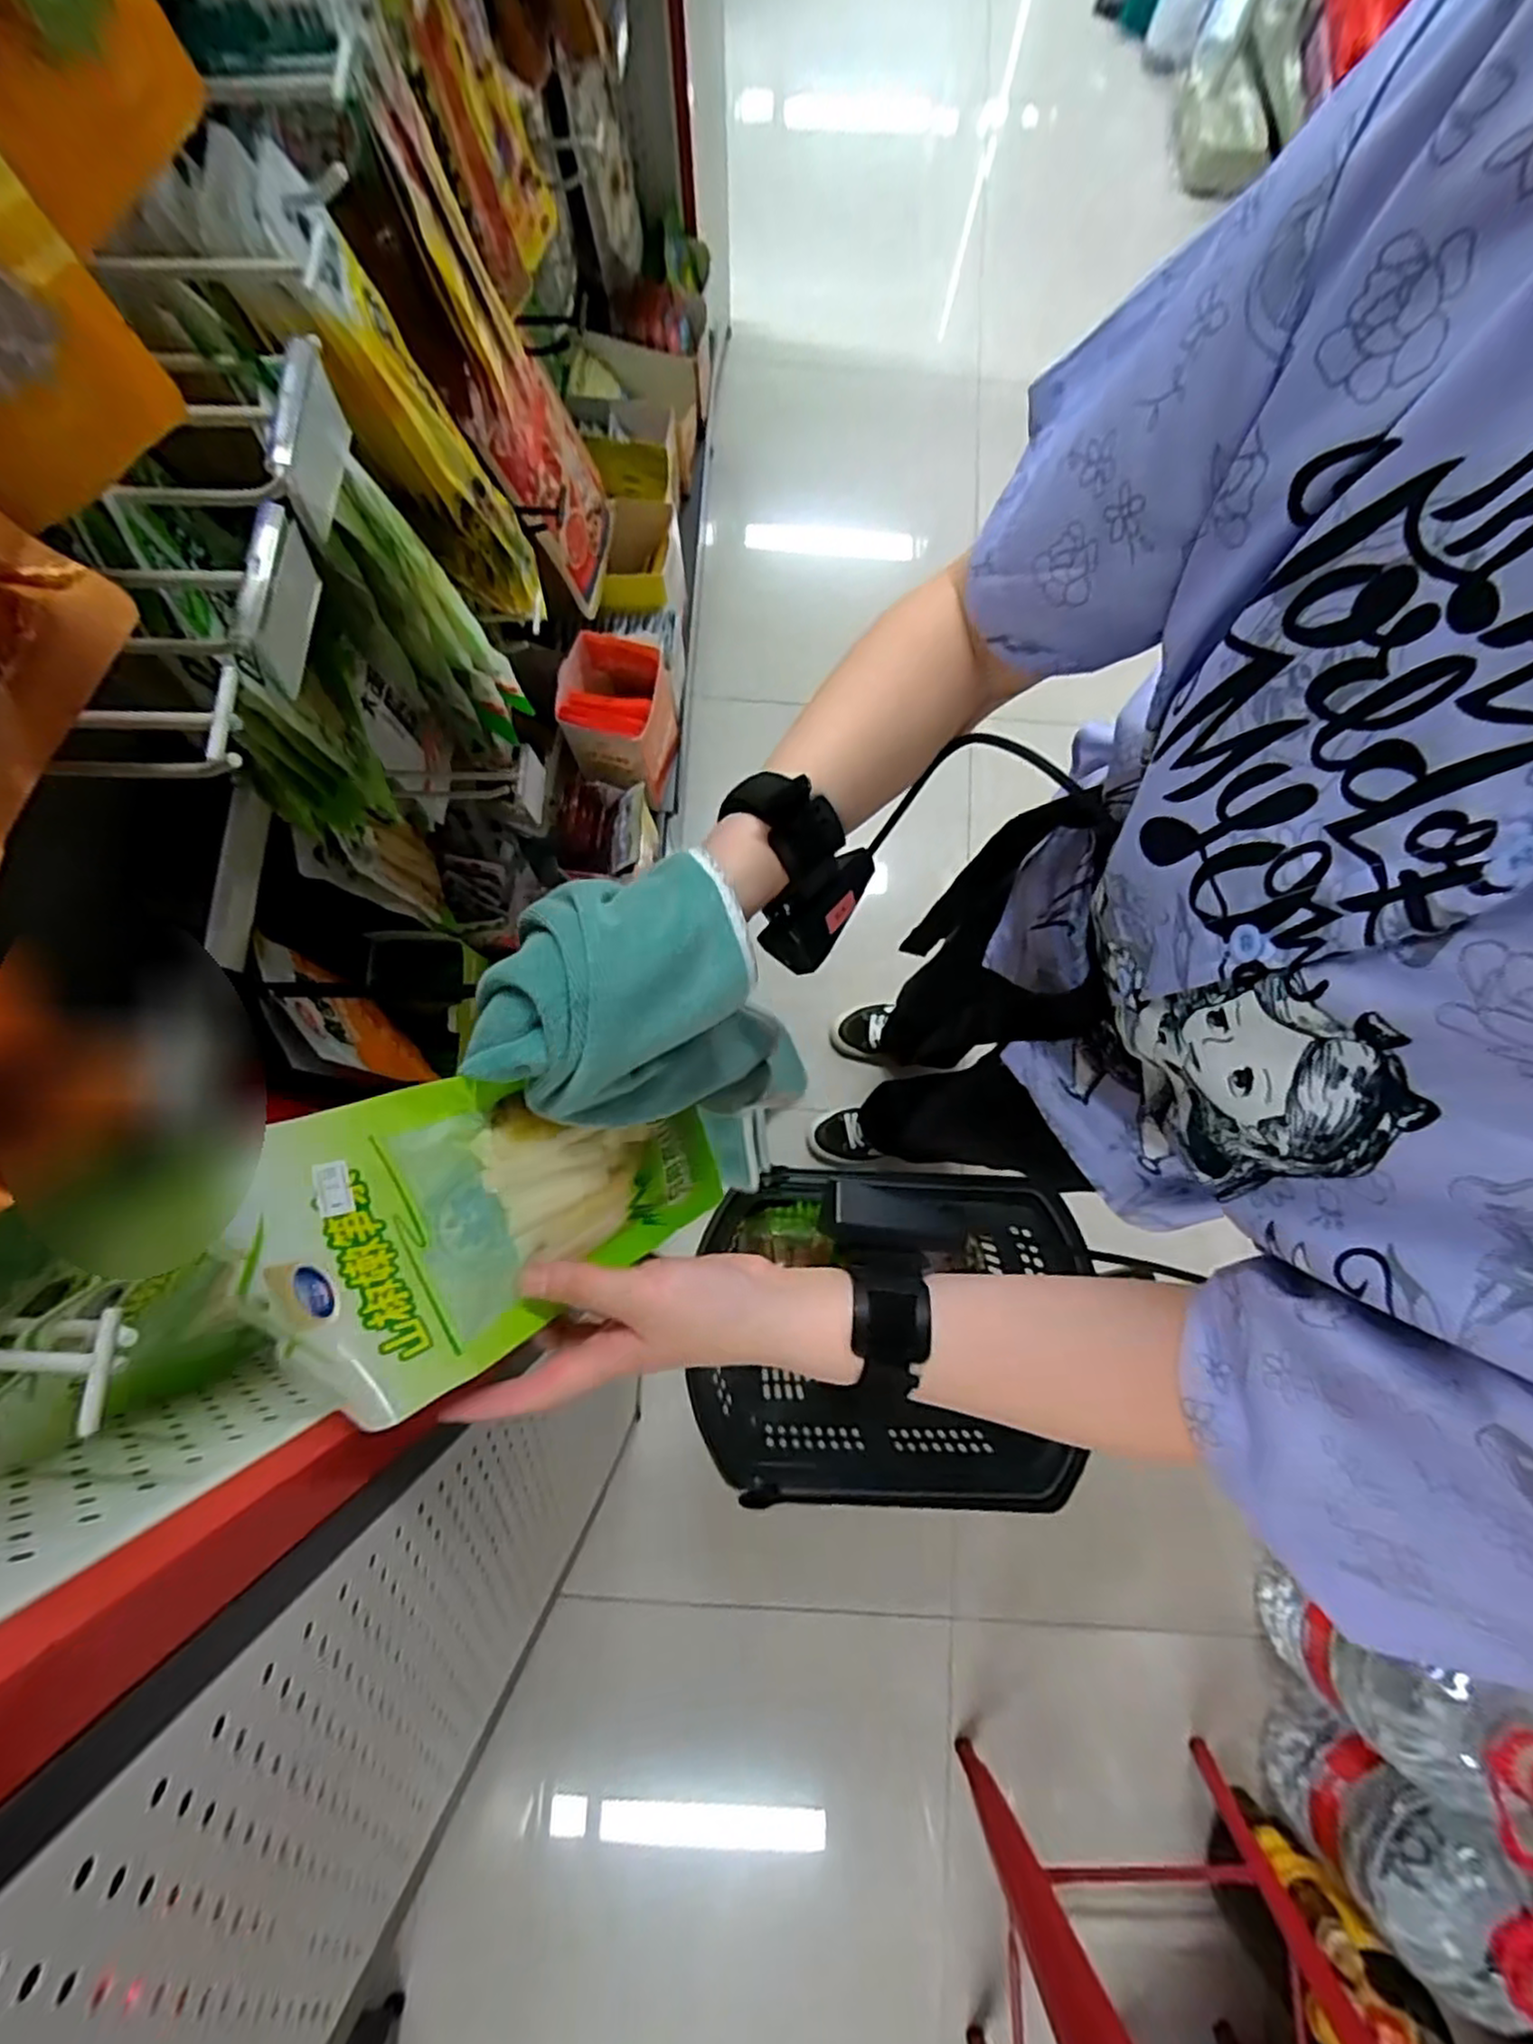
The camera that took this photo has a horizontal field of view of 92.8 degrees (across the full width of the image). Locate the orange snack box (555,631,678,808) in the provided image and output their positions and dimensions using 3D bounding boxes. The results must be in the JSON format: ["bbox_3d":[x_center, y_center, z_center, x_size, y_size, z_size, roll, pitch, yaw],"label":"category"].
[{"bbox_3d":[-0.202,-0.410,1.018,0.127,0.198,0.147,9,80,0],"label":"orange snack box"}]

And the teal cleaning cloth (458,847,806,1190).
[{"bbox_3d":[-0.051,-0.002,0.357,0.119,0.143,0.119,24,80,3],"label":"teal cleaning cloth"}]

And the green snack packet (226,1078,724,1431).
[{"bbox_3d":[-0.113,0.075,0.328,0.199,0.022,0.129,-26,114,-35],"label":"green snack packet"}]

